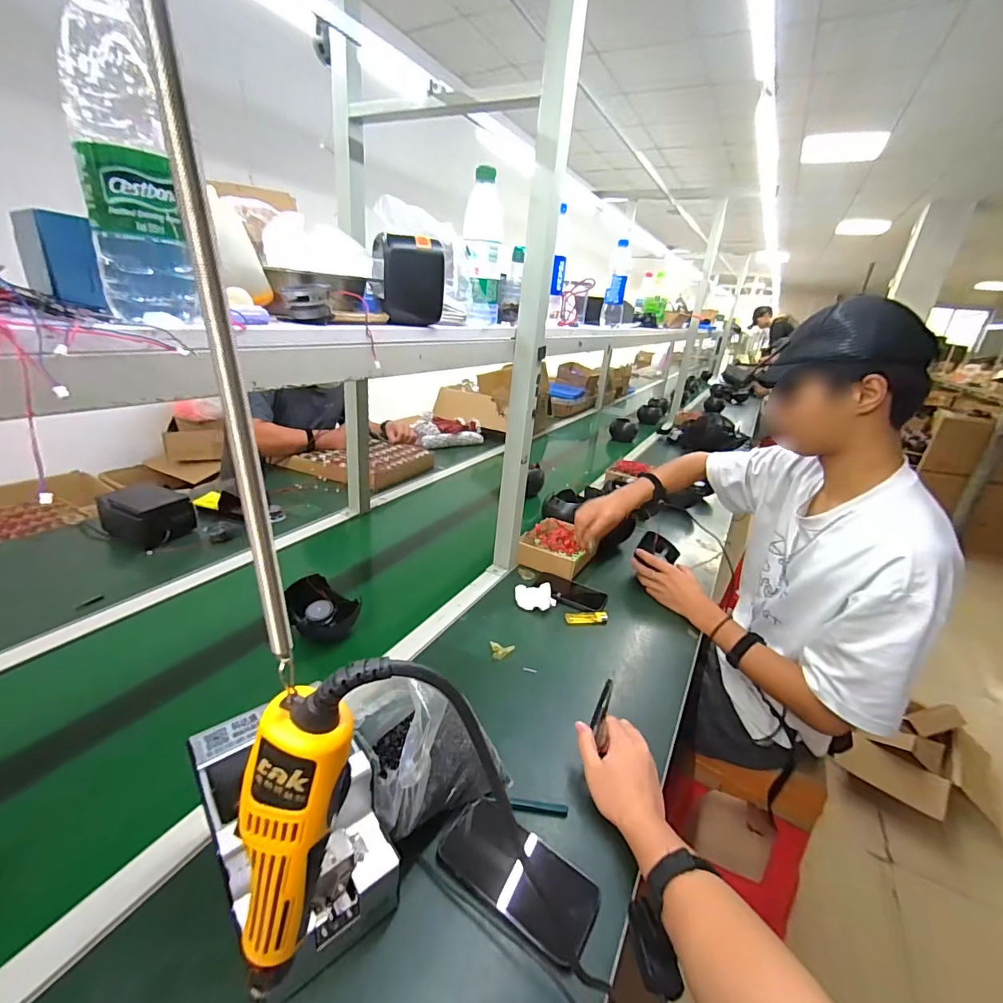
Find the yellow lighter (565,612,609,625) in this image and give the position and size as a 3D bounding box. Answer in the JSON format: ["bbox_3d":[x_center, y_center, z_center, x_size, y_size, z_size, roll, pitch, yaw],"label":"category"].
[{"bbox_3d":[0.161,0.221,0.875,0.078,0.019,0.024,4,23,-3],"label":"yellow lighter"}]

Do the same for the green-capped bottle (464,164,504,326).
[{"bbox_3d":[-0.029,-0.398,0.731,0.065,0.208,0.067,4,23,-3],"label":"green-capped bottle"}]

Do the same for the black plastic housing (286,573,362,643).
[{"bbox_3d":[-0.305,0.181,0.771,0.110,0.072,0.092,20,27,30],"label":"black plastic housing"}]

